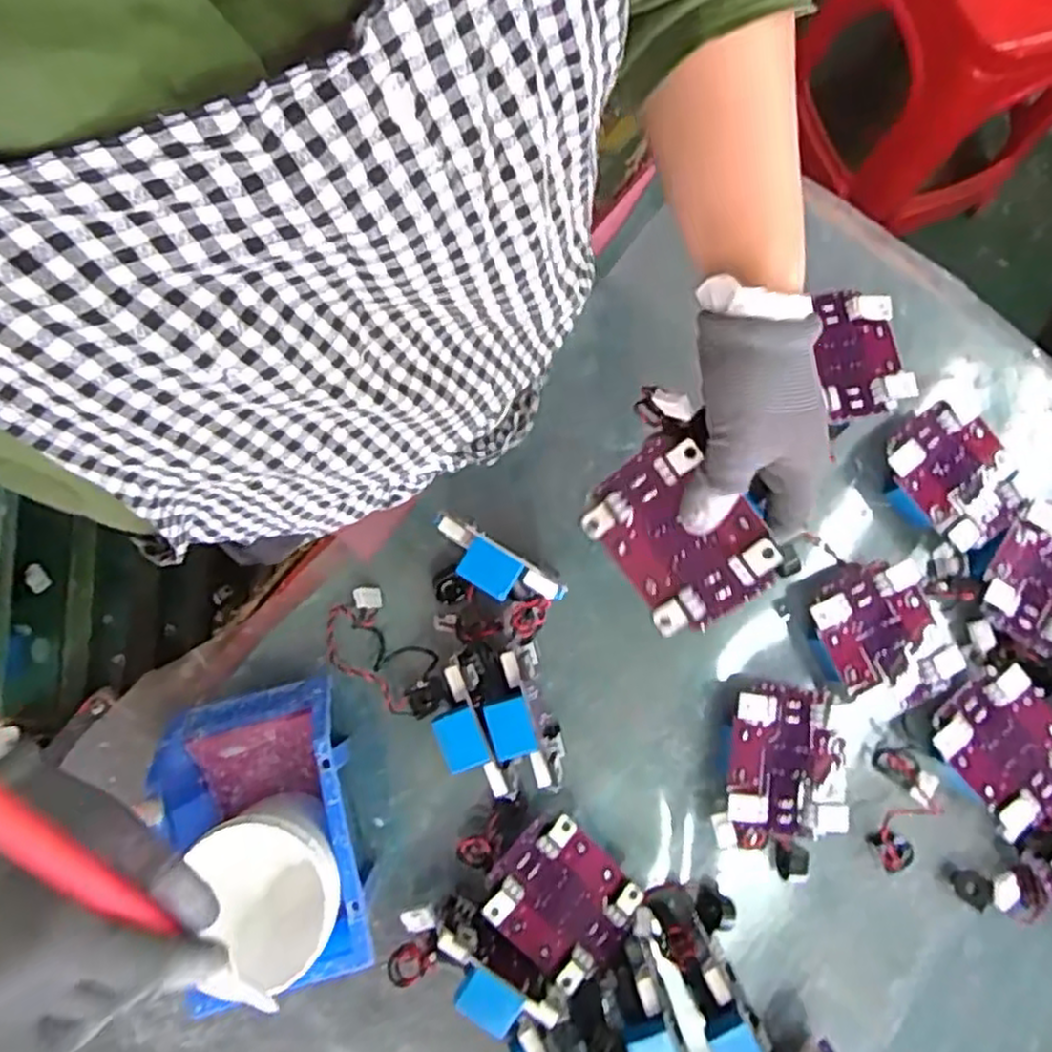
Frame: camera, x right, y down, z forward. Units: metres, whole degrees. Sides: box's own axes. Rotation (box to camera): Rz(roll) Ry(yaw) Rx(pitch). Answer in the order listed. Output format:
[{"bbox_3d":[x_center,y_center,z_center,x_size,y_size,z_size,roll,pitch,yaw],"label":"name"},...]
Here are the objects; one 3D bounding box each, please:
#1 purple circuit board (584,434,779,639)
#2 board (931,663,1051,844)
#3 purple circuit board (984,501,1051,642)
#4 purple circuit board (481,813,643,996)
[{"bbox_3d":[0.083,0.007,0.409,0.081,0.016,0.100,-40,85,29],"label":"purple circuit board"},{"bbox_3d":[0.341,0.155,0.515,0.084,0.013,0.093,-38,84,-1],"label":"board"},{"bbox_3d":[0.382,0.035,0.530,0.082,0.013,0.094,32,87,1],"label":"purple circuit board"},{"bbox_3d":[0.023,0.250,0.491,0.094,0.012,0.082,46,73,-4],"label":"purple circuit board"}]

